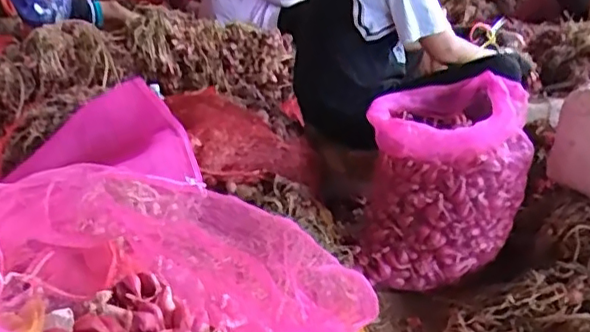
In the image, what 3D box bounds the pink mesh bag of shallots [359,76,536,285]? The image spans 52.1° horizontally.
[{"bbox_3d":[0.346,0.025,1.396,0.346,0.357,0.326,5,25,10],"label":"pink mesh bag of shallots"}]

